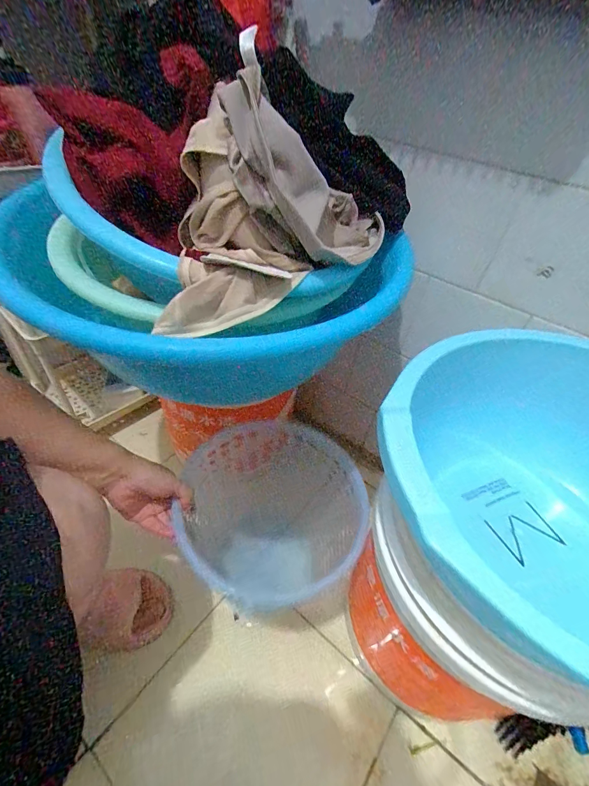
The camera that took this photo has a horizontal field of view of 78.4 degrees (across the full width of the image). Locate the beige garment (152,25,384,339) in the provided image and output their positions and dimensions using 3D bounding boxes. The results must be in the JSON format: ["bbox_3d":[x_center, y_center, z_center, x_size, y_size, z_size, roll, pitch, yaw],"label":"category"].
[{"bbox_3d":[-0.028,-0.174,0.320,0.236,0.153,0.127,-26,53,-32],"label":"beige garment"}]

